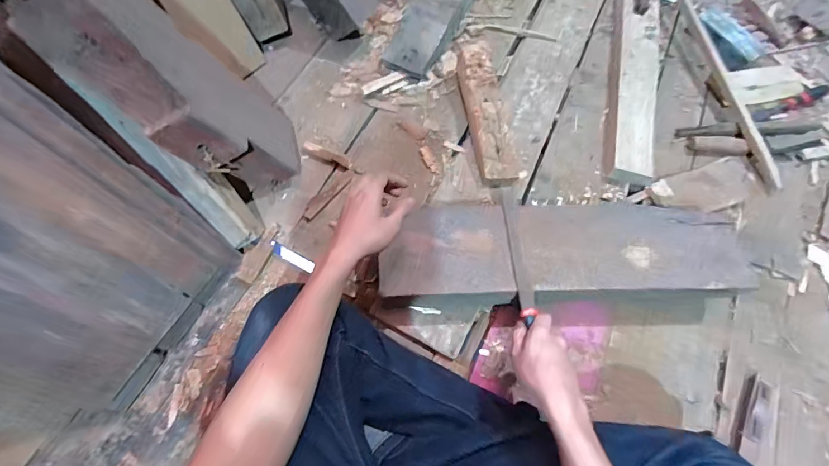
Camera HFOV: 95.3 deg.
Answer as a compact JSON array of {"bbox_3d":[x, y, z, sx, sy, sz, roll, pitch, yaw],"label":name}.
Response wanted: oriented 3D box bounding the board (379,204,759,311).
[{"bbox_3d":[0.229,0.029,0.583,0.549,0.017,0.160,-1,67,-4],"label":"board"}]

